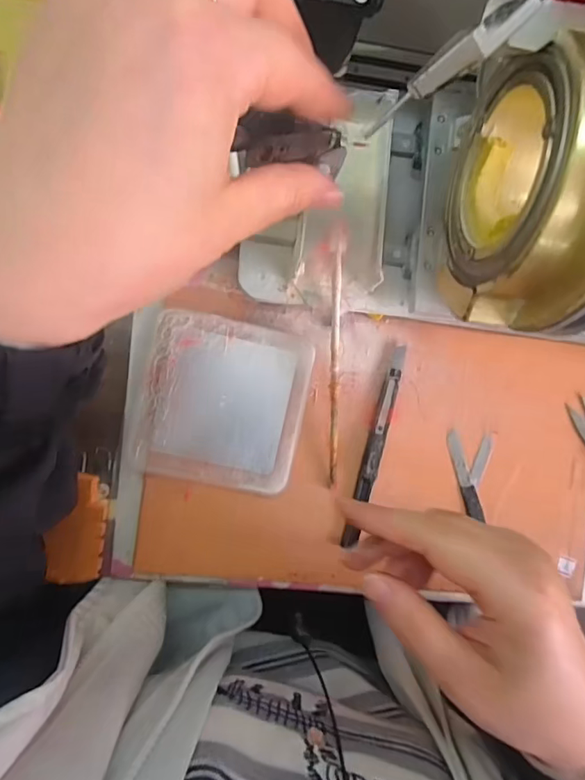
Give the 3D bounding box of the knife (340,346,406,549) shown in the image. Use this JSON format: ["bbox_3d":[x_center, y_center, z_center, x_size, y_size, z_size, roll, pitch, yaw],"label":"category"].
[{"bbox_3d":[0.058,0.038,0.336,0.011,0.007,0.139,16,89,-8],"label":"knife"}]

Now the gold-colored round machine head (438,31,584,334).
[{"bbox_3d":[0.100,-0.075,0.185,0.048,0.089,0.104,1,91,-8],"label":"gold-colored round machine head"}]

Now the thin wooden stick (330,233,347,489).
[{"bbox_3d":[0.028,-0.015,0.321,0.008,0.013,0.162,-2,104,-8],"label":"thin wooden stick"}]

